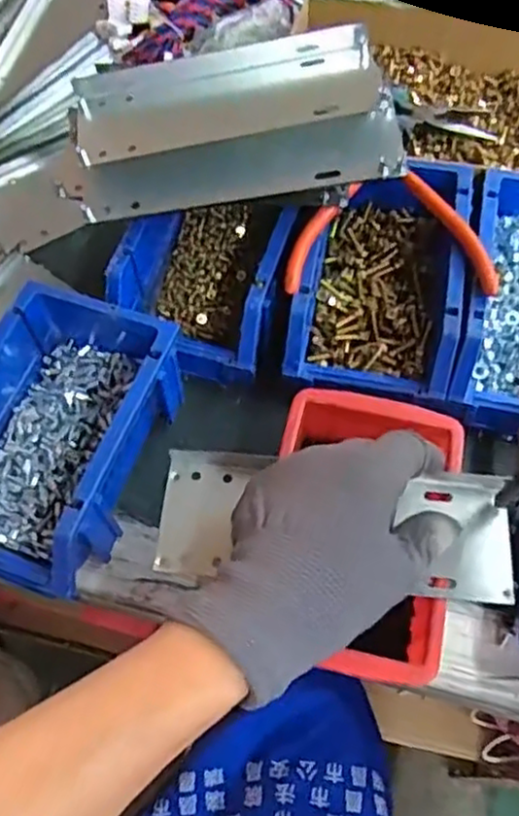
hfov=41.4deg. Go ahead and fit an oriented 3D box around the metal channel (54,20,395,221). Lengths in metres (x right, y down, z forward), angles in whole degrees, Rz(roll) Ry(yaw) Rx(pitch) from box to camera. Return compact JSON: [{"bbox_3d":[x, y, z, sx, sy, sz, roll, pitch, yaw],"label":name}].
[{"bbox_3d":[-0.020,-0.170,0.415,0.200,0.033,0.102,-6,63,-1],"label":"metal channel"}]

